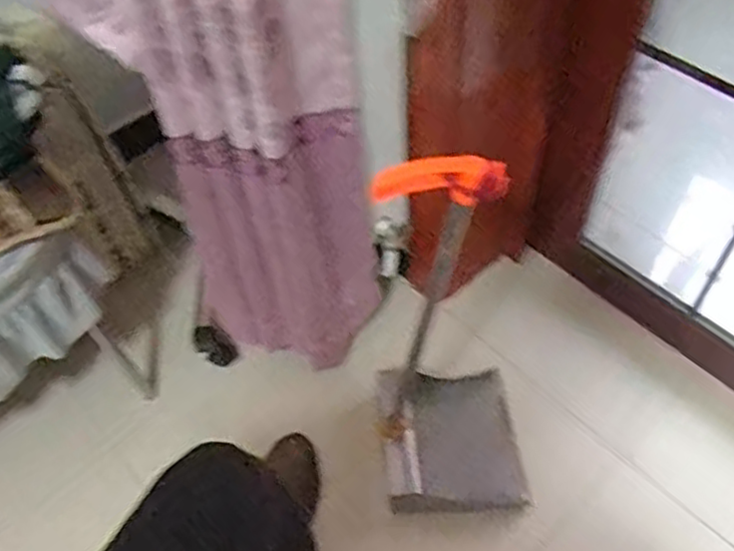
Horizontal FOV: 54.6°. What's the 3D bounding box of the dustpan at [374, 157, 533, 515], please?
[{"bbox_3d":[0.115,0.087,0.903,0.211,0.659,0.225,-6,54,-1],"label":"dustpan"}]

